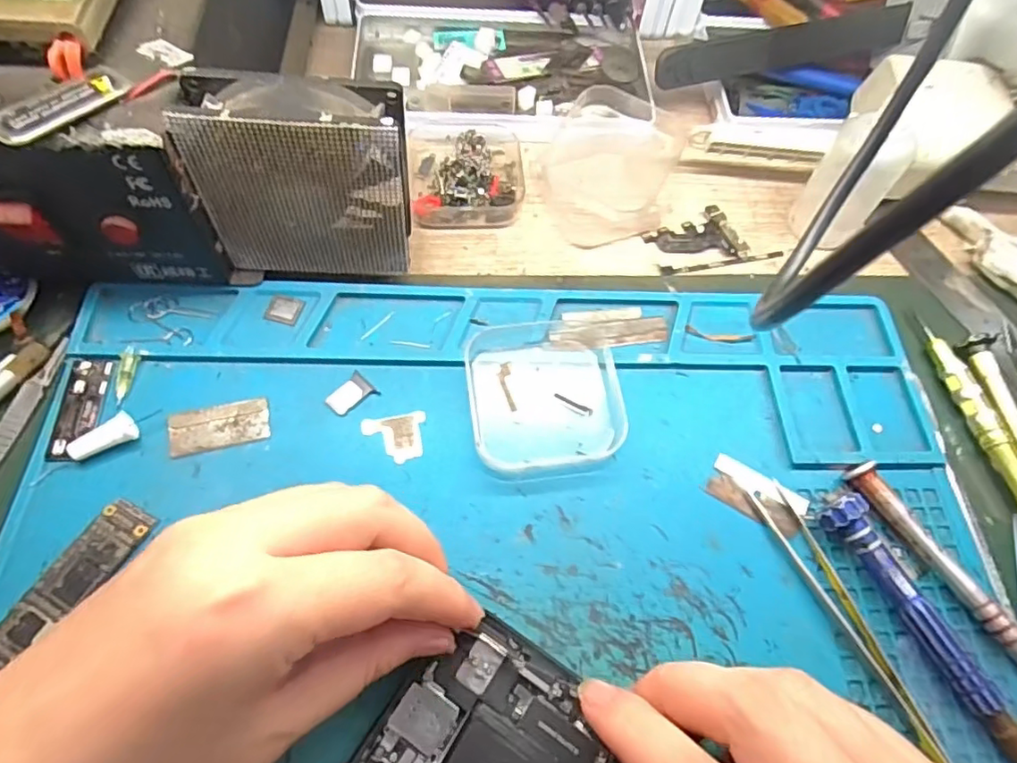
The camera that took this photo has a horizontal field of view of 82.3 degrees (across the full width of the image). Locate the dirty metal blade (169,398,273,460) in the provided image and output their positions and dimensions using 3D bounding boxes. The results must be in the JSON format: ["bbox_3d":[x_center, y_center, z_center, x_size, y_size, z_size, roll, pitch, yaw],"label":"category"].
[{"bbox_3d":[-0.118,0.018,0.238,0.037,0.004,0.018,-13,65,-10],"label":"dirty metal blade"}]

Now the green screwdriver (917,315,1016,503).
[{"bbox_3d":[0.213,0.019,0.257,0.011,0.015,0.114,-8,64,-8],"label":"green screwdriver"}]

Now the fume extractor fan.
[{"bbox_3d":[-0.083,-0.080,0.243,0.081,0.087,0.031,-7,64,-7],"label":"fume extractor fan"}]

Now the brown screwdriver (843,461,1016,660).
[{"bbox_3d":[0.173,0.079,0.224,0.010,0.012,0.111,-28,68,-16],"label":"brown screwdriver"}]

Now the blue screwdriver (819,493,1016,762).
[{"bbox_3d":[0.157,0.097,0.210,0.014,0.018,0.120,-25,67,-16],"label":"blue screwdriver"}]

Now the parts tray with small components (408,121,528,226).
[{"bbox_3d":[-0.021,-0.113,0.310,0.059,0.019,0.062,-4,63,-6],"label":"parts tray with small components"}]

